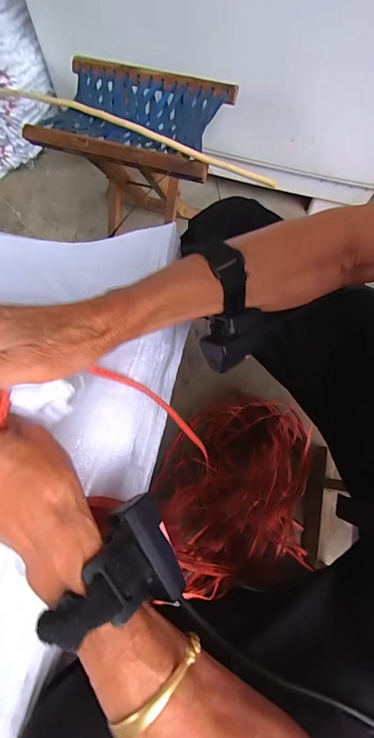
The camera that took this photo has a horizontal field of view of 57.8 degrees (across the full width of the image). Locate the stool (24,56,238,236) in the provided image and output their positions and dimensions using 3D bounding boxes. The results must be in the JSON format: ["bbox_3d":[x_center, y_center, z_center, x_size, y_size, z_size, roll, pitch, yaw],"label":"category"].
[{"bbox_3d":[-0.081,-0.374,0.659,0.288,0.255,0.202,17,70,7],"label":"stool"}]

